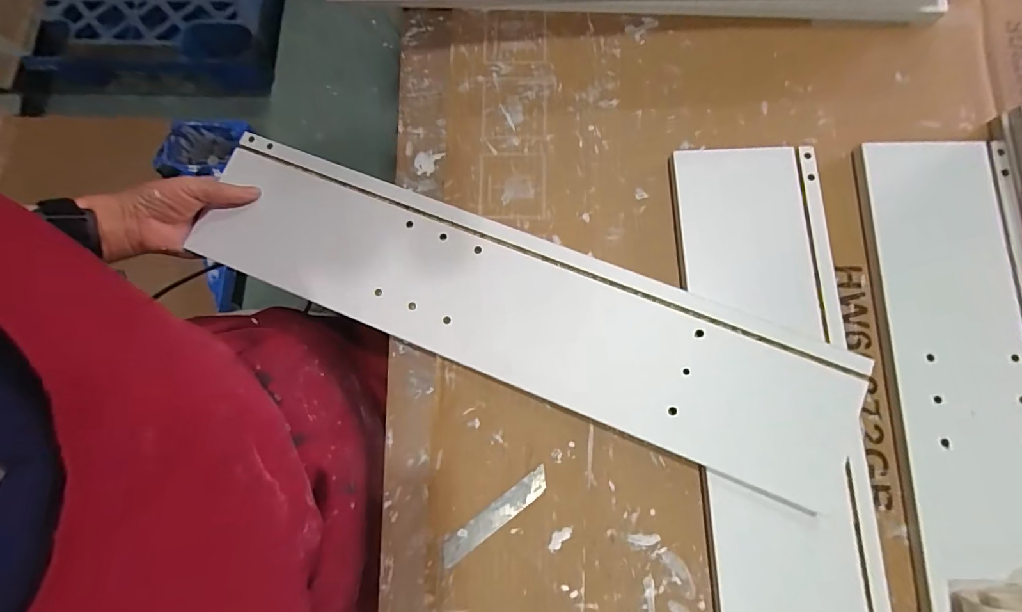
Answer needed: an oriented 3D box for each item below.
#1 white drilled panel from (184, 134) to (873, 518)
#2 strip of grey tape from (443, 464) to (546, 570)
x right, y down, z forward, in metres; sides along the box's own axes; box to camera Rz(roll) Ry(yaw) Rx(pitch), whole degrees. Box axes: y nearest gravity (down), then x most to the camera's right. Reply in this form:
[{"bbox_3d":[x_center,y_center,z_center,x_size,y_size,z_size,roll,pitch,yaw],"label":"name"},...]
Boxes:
[{"bbox_3d":[-0.005,-0.004,0.379,0.533,0.009,0.122,21,80,8],"label":"white drilled panel"},{"bbox_3d":[-0.012,0.163,0.359,0.099,0.004,0.018,-36,80,-5],"label":"strip of grey tape"}]

